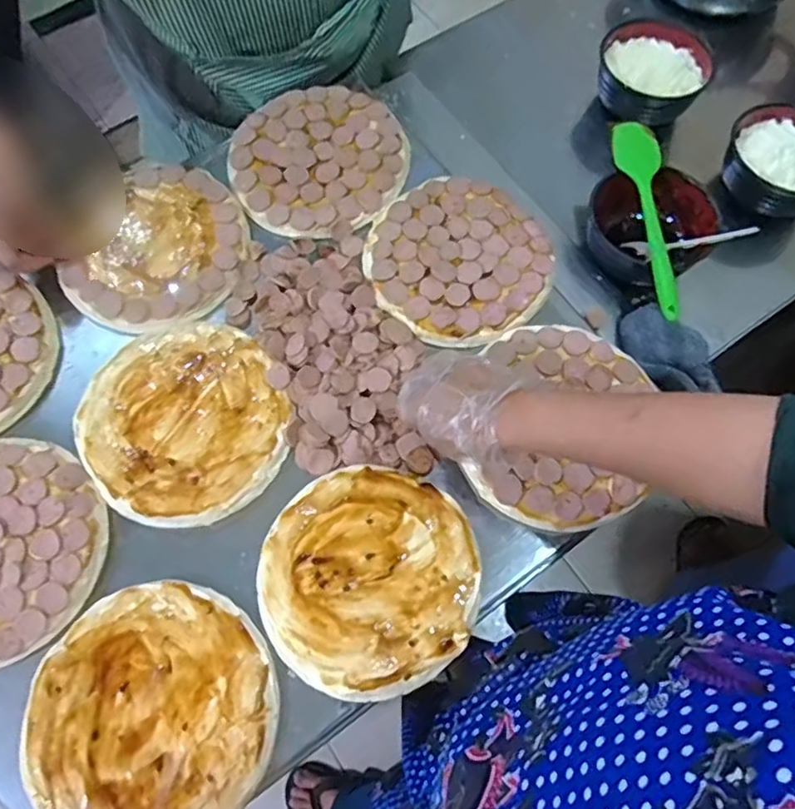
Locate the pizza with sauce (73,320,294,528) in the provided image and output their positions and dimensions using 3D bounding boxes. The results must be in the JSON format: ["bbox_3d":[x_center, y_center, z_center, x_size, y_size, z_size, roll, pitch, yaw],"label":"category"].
[{"bbox_3d":[-0.209,0.016,0.612,0.191,0.018,0.201,1,66,-2],"label":"pizza with sauce"}]

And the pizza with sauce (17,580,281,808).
[{"bbox_3d":[-0.201,0.253,0.510,0.199,0.011,0.195,39,71,14],"label":"pizza with sauce"}]

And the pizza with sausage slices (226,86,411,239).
[{"bbox_3d":[-0.091,-0.284,0.716,0.193,0.017,0.193,0,73,0],"label":"pizza with sausage slices"}]

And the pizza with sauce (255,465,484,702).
[{"bbox_3d":[-0.024,0.150,0.554,0.190,0.008,0.189,-33,71,-15],"label":"pizza with sauce"}]

